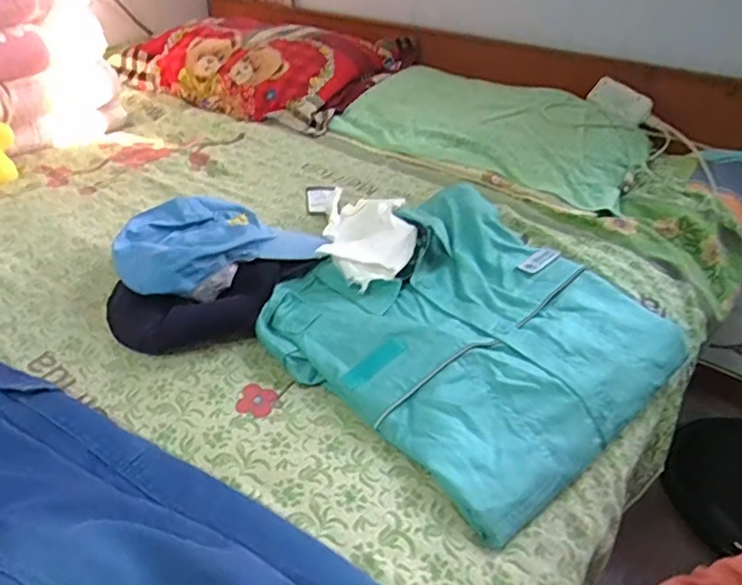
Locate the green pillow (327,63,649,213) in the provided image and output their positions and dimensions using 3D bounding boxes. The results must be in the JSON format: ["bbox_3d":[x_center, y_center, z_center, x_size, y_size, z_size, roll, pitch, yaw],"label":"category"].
[{"bbox_3d":[0.233,-0.327,1.083,0.588,0.087,0.334,26,41,30],"label":"green pillow"}]

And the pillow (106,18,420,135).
[{"bbox_3d":[-0.275,-0.570,1.354,0.657,0.142,0.404,21,39,24],"label":"pillow"}]

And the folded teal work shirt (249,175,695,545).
[{"bbox_3d":[0.107,0.024,0.601,0.364,0.048,0.359,-30,50,-31],"label":"folded teal work shirt"}]

